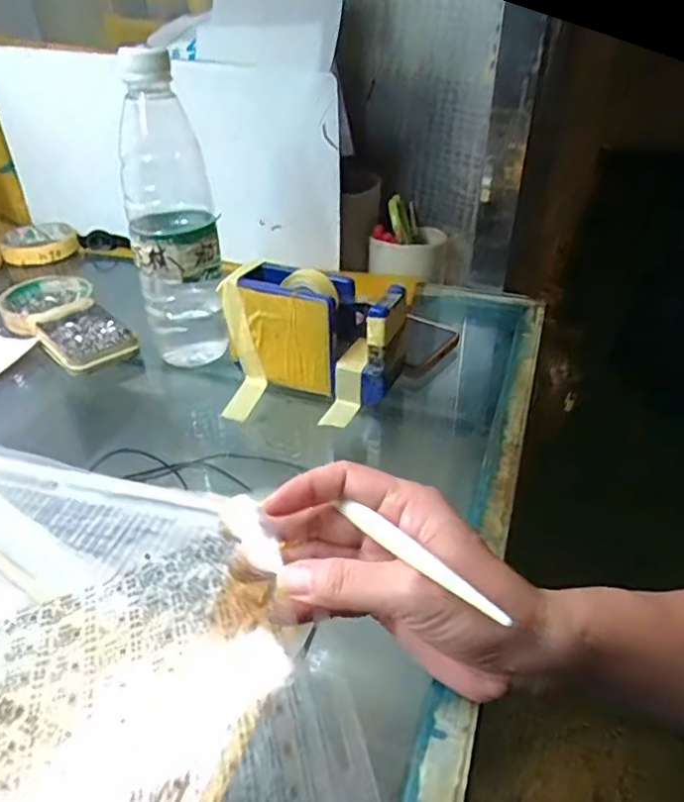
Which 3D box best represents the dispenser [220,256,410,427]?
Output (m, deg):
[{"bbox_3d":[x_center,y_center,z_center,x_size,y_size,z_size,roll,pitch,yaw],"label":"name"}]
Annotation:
[{"bbox_3d":[-0.021,-0.041,0.453,0.136,0.105,0.053,16,39,21],"label":"dispenser"}]

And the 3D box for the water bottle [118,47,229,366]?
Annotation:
[{"bbox_3d":[-0.128,-0.132,0.453,0.059,0.227,0.063,-9,37,-12],"label":"water bottle"}]

